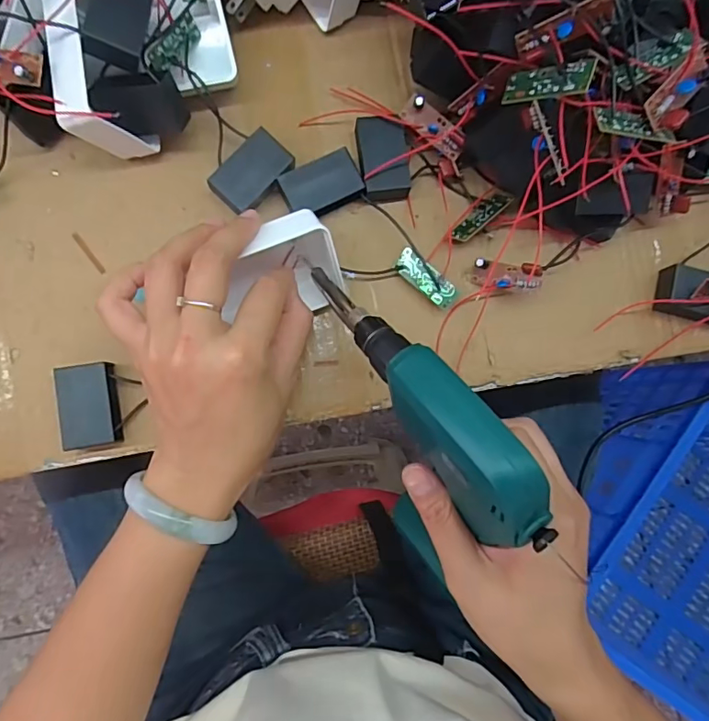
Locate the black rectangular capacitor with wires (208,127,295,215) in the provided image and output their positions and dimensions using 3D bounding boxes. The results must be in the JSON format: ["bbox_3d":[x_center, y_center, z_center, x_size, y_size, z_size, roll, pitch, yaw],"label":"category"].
[{"bbox_3d":[-0.063,-0.114,0.319,0.030,0.016,0.049,41,84,-1],"label":"black rectangular capacitor with wires"}]

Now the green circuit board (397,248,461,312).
[{"bbox_3d":[0.046,-0.051,0.326,0.045,0.015,0.018,39,84,-1],"label":"green circuit board"}]

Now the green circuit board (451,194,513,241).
[{"bbox_3d":[0.081,-0.091,0.325,0.045,0.004,0.015,-42,55,-12],"label":"green circuit board"}]

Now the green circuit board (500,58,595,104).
[{"bbox_3d":[0.095,-0.138,0.254,0.005,0.045,0.016,29,83,-45],"label":"green circuit board"}]

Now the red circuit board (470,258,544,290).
[{"bbox_3d":[0.095,-0.054,0.321,0.044,0.005,0.018,14,89,36],"label":"red circuit board"}]

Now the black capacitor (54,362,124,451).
[{"bbox_3d":[-0.154,0.027,0.303,0.031,0.017,0.047,-8,87,-5],"label":"black capacitor"}]

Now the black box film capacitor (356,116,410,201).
[{"bbox_3d":[0.018,-0.129,0.326,0.030,0.021,0.049,-7,87,-5],"label":"black box film capacitor"}]

